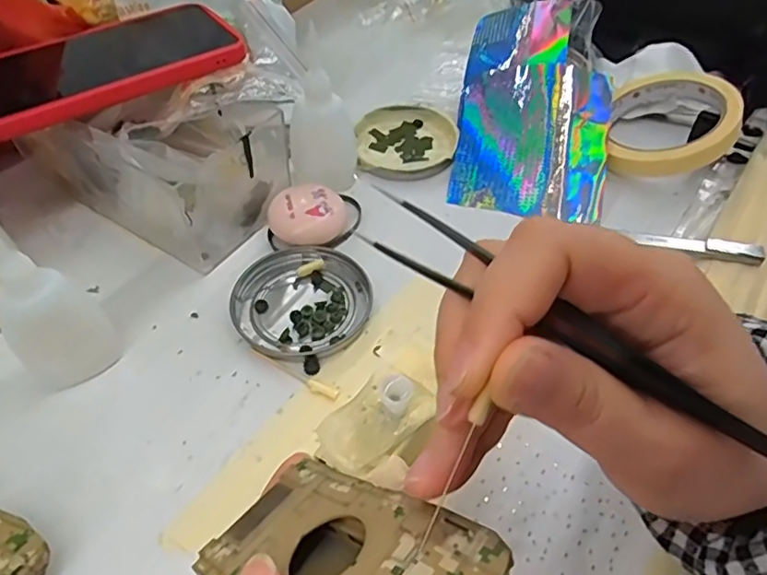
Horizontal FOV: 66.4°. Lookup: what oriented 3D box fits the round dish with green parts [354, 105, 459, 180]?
[{"bbox_3d":[0.017,-0.111,0.440,0.073,0.009,0.079,0,50,1],"label":"round dish with green parts"}]

